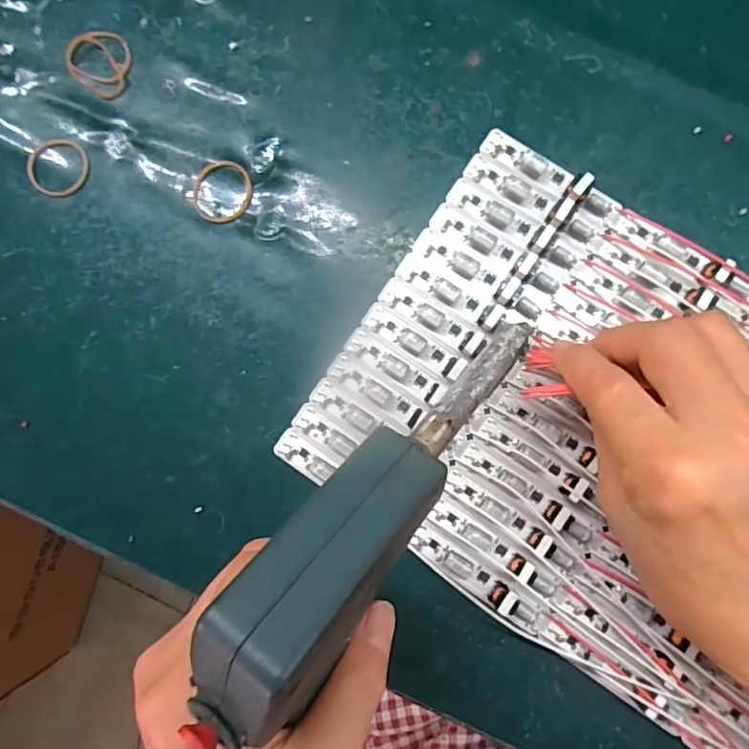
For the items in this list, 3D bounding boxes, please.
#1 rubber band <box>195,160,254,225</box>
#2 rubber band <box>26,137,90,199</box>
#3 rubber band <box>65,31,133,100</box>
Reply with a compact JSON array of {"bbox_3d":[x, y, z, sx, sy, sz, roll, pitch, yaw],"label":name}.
[{"bbox_3d":[-0.077,-0.093,0.276,0.029,0.004,0.032,12,87,5],"label":"rubber band"},{"bbox_3d":[-0.167,-0.109,0.283,0.031,0.004,0.031,0,86,4],"label":"rubber band"},{"bbox_3d":[-0.146,-0.167,0.286,0.041,0.004,0.032,36,89,6],"label":"rubber band"}]

